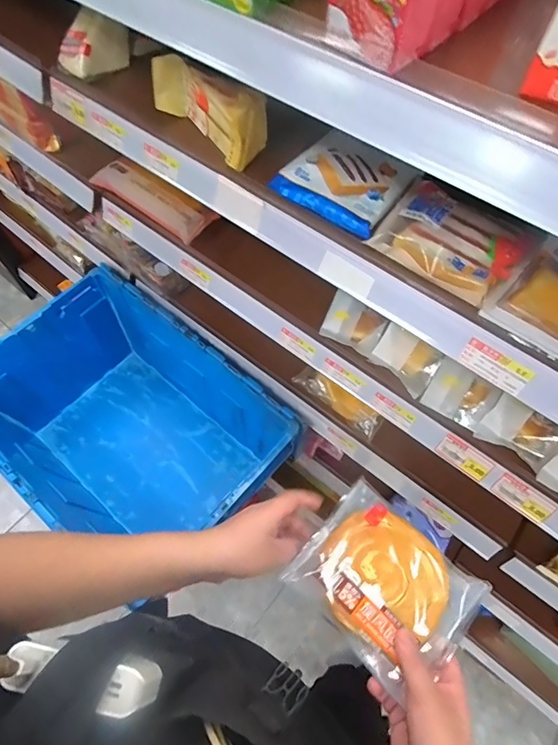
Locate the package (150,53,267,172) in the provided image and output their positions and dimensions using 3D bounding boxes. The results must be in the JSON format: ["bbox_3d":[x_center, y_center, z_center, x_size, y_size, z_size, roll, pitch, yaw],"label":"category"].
[{"bbox_3d":[-0.084,-0.320,0.524,0.055,0.067,0.160,-40,68,-19],"label":"package"}]

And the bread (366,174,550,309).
[{"bbox_3d":[0.175,-0.136,0.442,0.139,0.027,0.112,35,68,18],"label":"bread"}]

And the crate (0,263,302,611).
[{"bbox_3d":[-0.310,0.135,0.966,0.589,0.335,0.413,37,68,19],"label":"crate"}]

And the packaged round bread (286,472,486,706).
[{"bbox_3d":[0.119,0.234,0.493,0.181,0.030,0.146,41,69,20],"label":"packaged round bread"}]

